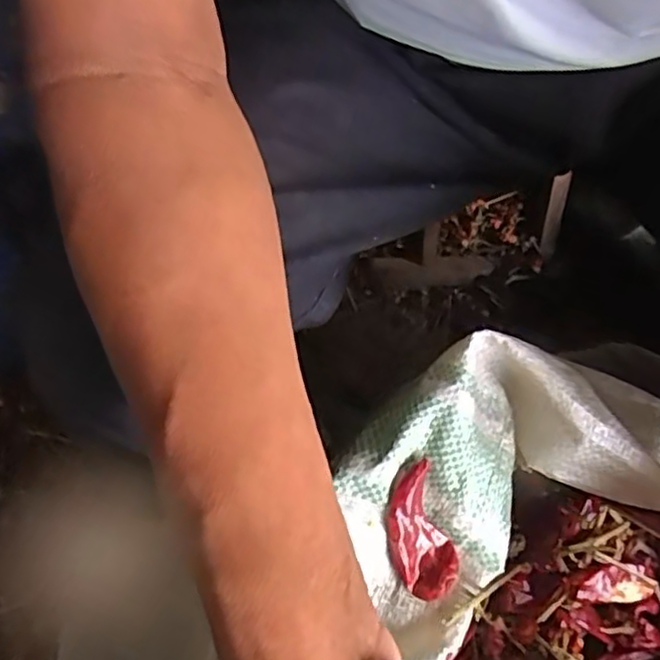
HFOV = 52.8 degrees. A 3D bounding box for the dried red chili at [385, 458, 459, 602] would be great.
[{"bbox_3d":[0.048,0.110,0.366,0.034,0.013,0.071,-15,92,-8],"label":"dried red chili"}]

